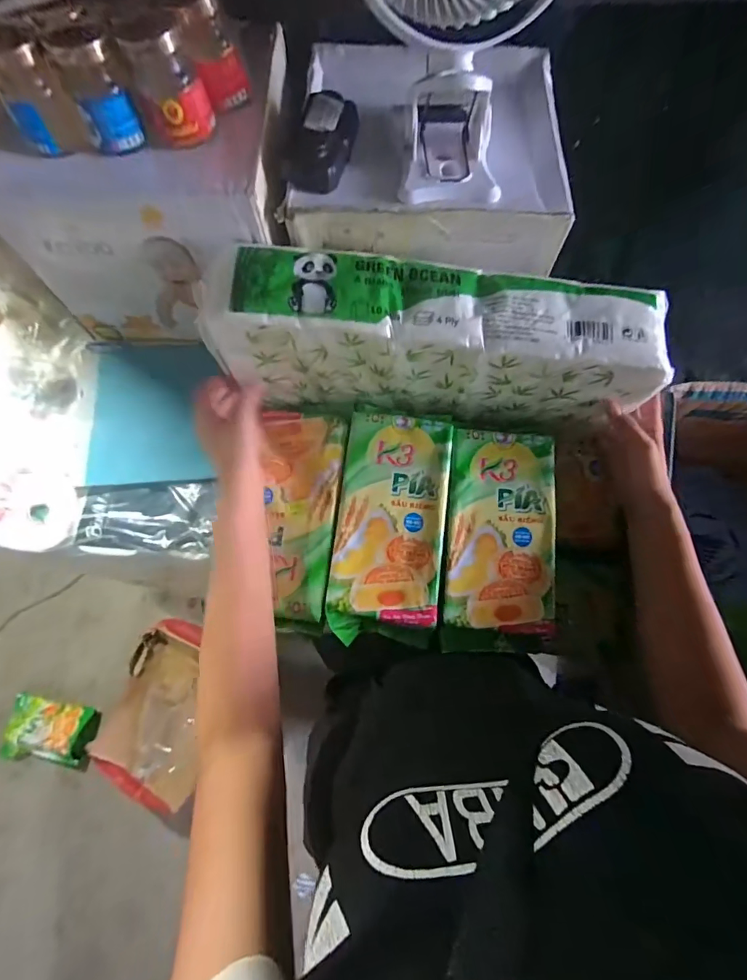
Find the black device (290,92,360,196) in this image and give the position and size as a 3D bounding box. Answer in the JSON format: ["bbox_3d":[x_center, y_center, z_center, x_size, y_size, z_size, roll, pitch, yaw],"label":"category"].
[{"bbox_3d":[-0.041,-0.306,0.377,0.044,0.031,0.107,8,73,5],"label":"black device"}]

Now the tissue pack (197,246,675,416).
[{"bbox_3d":[0.055,-0.139,0.434,0.402,0.152,0.083,5,73,1],"label":"tissue pack"}]

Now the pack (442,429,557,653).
[{"bbox_3d":[0.131,0.052,0.454,0.108,0.050,0.221,3,73,3],"label":"pack"}]

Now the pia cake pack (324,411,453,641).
[{"bbox_3d":[0.019,0.025,0.446,0.108,0.041,0.237,5,73,4],"label":"pia cake pack"}]

